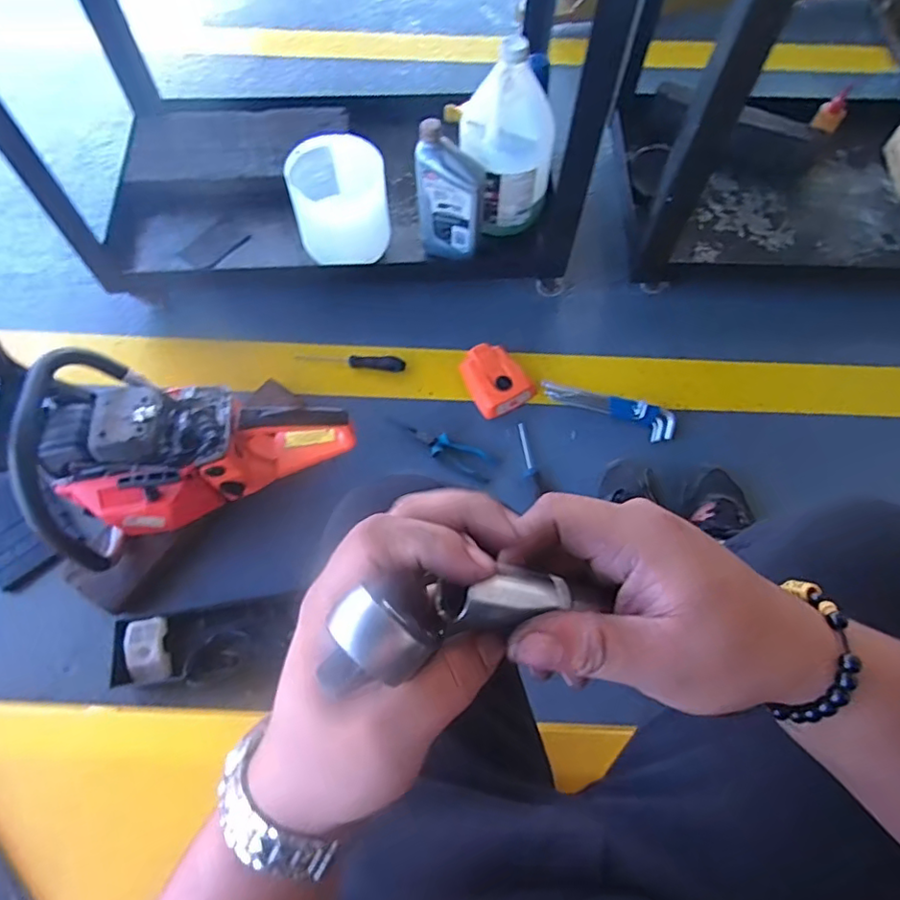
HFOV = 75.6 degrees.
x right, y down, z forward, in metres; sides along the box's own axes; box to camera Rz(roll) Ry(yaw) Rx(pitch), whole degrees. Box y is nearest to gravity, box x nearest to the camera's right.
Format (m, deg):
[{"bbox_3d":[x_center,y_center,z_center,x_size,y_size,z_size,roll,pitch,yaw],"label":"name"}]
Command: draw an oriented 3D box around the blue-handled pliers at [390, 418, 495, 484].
[{"bbox_3d":[-0.014,-0.005,0.954,0.185,0.012,0.047,26,84,11],"label":"blue-handled pliers"}]

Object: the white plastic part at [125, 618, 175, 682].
[{"bbox_3d":[-0.424,0.280,0.812,0.059,0.019,0.083,-6,81,-13],"label":"white plastic part"}]

